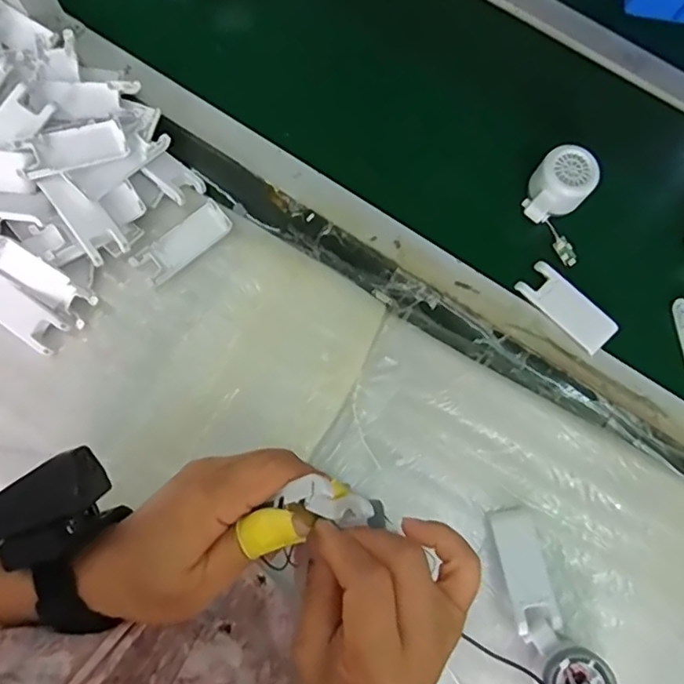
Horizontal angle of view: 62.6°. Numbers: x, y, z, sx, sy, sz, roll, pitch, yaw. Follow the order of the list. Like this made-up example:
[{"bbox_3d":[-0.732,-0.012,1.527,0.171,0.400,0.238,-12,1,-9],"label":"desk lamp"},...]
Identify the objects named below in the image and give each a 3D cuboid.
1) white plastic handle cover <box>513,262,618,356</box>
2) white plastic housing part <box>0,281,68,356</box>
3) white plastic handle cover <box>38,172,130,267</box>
[{"bbox_3d":[0.233,-0.036,0.580,0.103,0.005,0.042,45,96,13],"label":"white plastic handle cover"},{"bbox_3d":[-0.316,-0.027,0.548,0.092,0.017,0.036,35,79,6],"label":"white plastic housing part"},{"bbox_3d":[-0.255,-0.122,0.553,0.039,0.020,0.095,-42,98,-8],"label":"white plastic handle cover"}]

